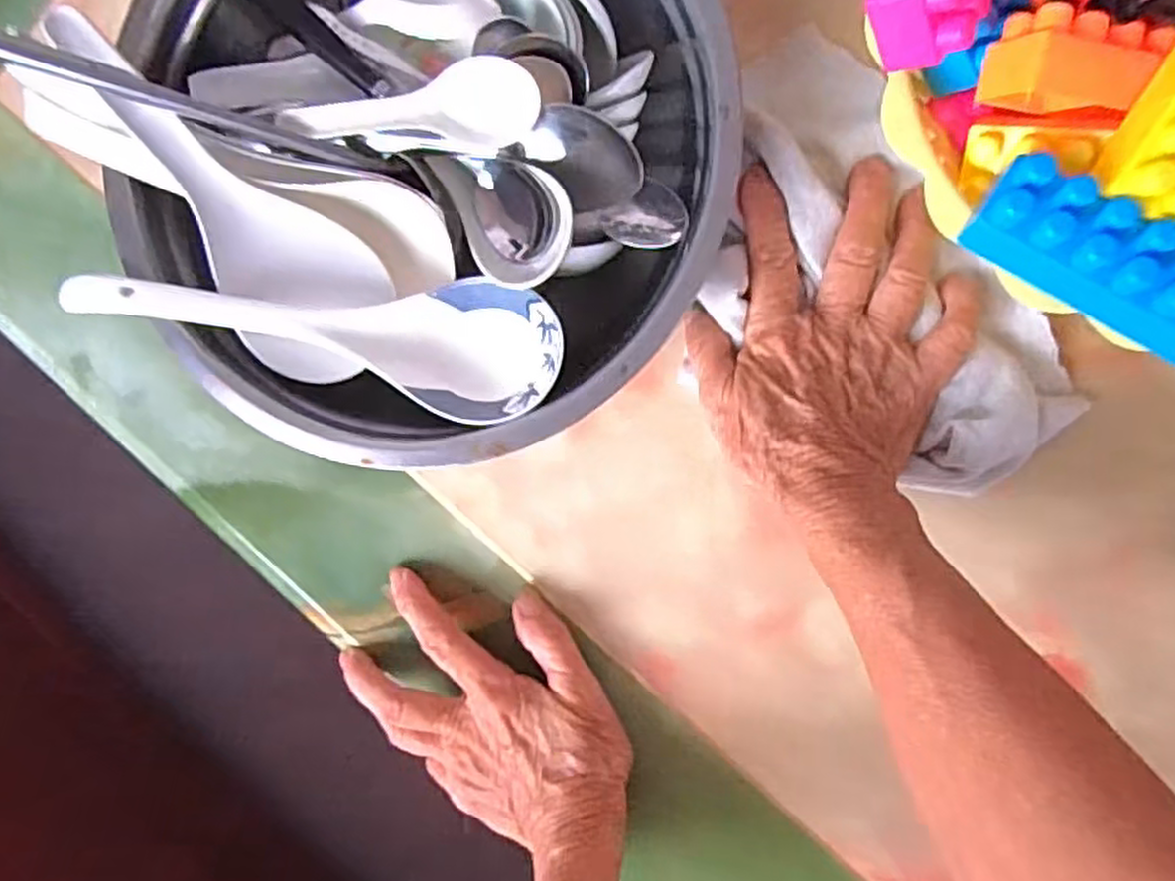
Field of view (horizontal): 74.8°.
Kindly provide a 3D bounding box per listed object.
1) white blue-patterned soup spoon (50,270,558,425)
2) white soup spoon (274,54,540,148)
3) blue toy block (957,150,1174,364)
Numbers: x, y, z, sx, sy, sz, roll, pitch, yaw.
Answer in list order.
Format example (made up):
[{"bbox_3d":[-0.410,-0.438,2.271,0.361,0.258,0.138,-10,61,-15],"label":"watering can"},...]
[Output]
[{"bbox_3d":[-0.116,-0.050,0.329,0.211,0.034,0.056,11,93,7],"label":"white blue-patterned soup spoon"},{"bbox_3d":[-0.072,-0.141,0.320,0.109,0.024,0.030,7,93,7],"label":"white soup spoon"},{"bbox_3d":[0.176,-0.061,0.259,0.086,0.022,0.032,33,96,5],"label":"blue toy block"}]

